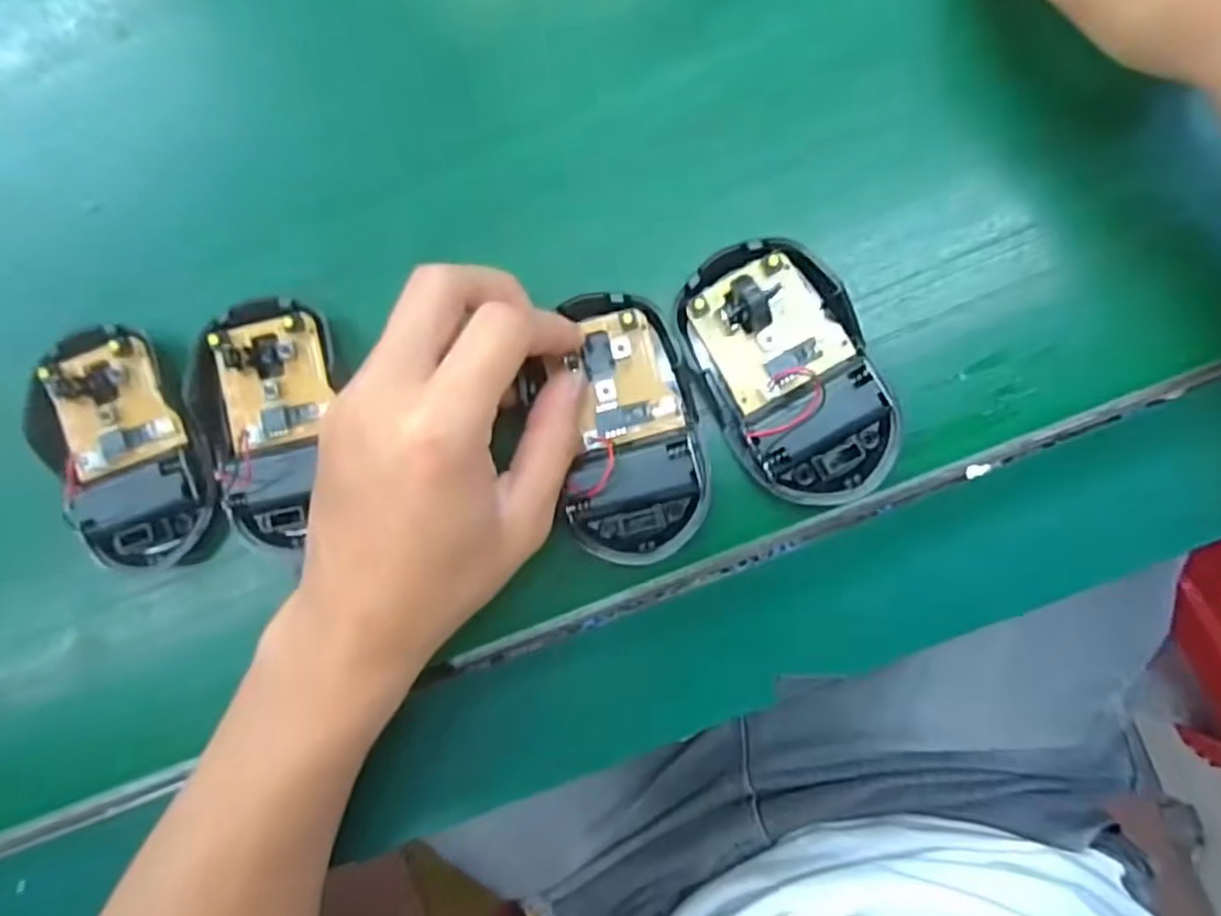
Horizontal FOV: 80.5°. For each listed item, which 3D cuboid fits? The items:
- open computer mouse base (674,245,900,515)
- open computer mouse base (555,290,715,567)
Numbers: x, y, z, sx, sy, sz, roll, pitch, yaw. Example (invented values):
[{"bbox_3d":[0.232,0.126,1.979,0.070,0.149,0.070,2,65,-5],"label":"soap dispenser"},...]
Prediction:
[{"bbox_3d":[0.064,-0.030,0.257,0.057,0.023,0.096,-26,88,5],"label":"open computer mouse base"},{"bbox_3d":[0.009,-0.011,0.264,0.049,0.016,0.096,-5,87,5],"label":"open computer mouse base"}]

